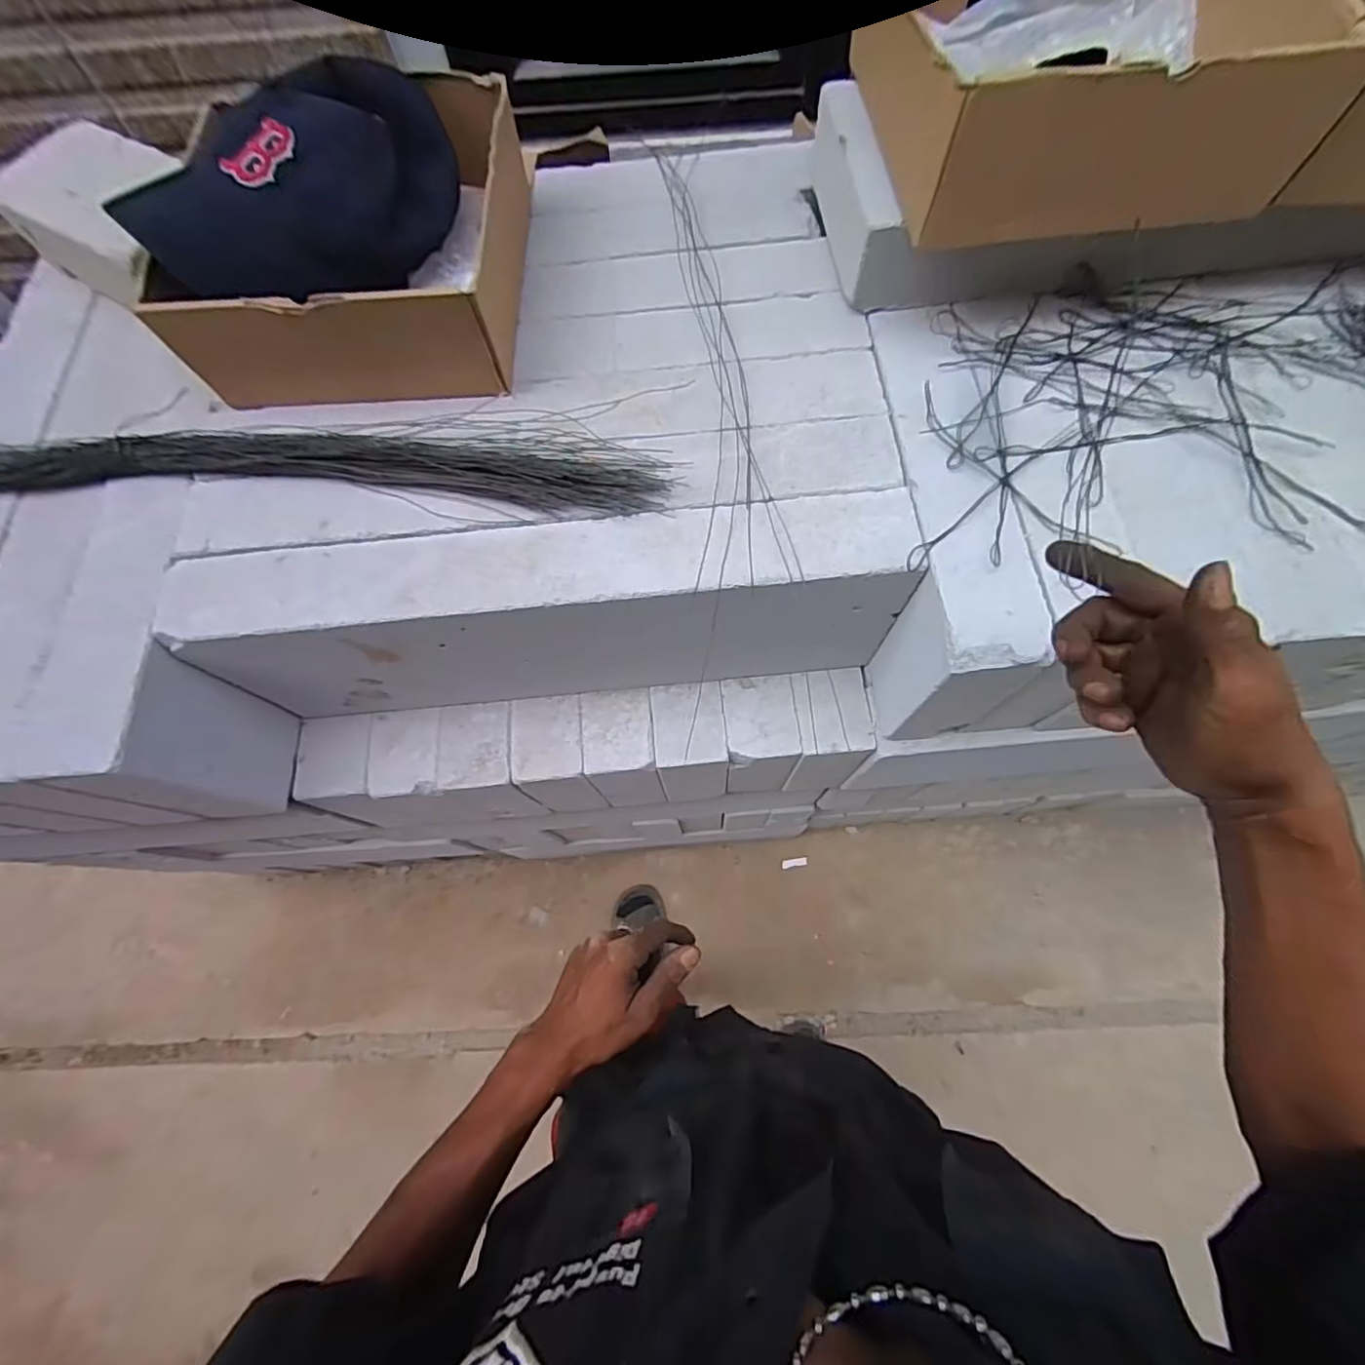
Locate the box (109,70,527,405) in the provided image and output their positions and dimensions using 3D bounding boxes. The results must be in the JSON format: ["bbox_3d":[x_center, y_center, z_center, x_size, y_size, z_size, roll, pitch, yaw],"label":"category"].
[{"bbox_3d":[-0.273,-0.378,0.514,0.245,0.132,0.258,0,69,2],"label":"box"}]

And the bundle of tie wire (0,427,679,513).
[{"bbox_3d":[-0.398,-0.169,0.498,0.775,0.039,0.088,-2,69,2],"label":"bundle of tie wire"}]

